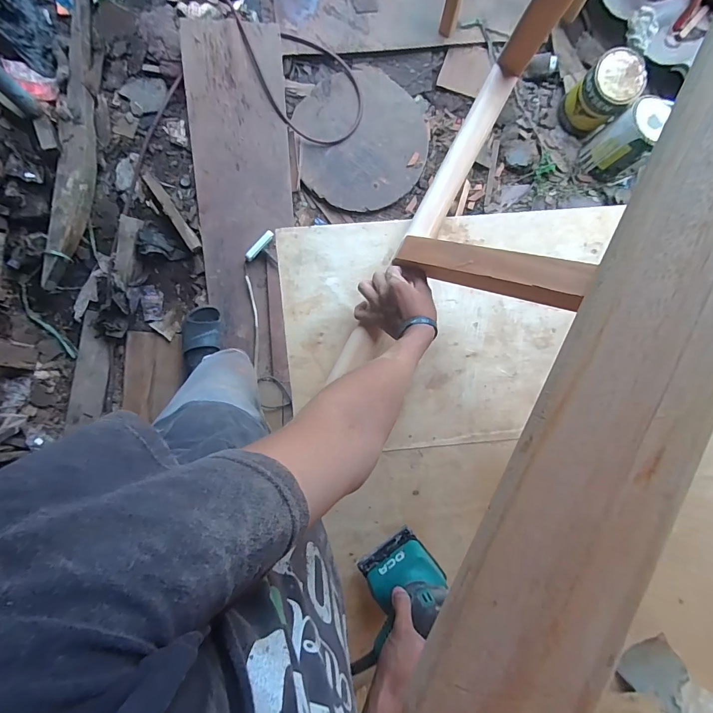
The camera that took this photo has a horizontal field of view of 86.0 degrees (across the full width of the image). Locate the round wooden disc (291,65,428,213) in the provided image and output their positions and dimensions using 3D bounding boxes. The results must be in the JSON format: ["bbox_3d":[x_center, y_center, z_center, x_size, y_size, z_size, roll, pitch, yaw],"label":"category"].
[{"bbox_3d":[0.017,-0.747,1.317,0.428,0.032,0.464,0,91,-4],"label":"round wooden disc"}]

